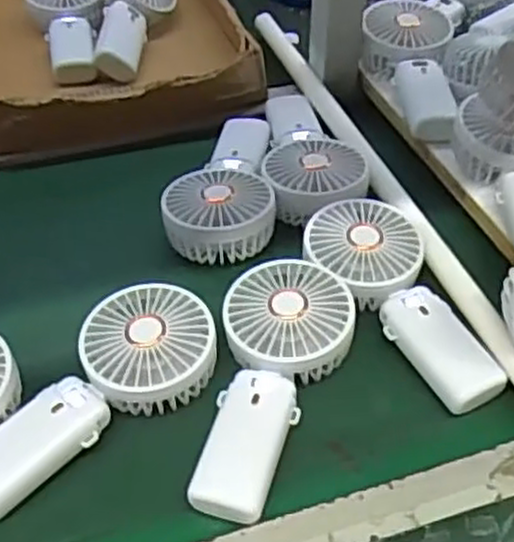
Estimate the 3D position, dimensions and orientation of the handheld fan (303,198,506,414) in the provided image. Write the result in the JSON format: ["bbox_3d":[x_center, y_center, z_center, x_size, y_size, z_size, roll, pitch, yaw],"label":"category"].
[{"bbox_3d":[0.096,0.024,0.549,0.089,0.053,0.176,-13,46,-13],"label":"handheld fan"}]

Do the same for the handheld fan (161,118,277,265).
[{"bbox_3d":[-0.029,-0.083,0.647,0.084,0.036,0.185,0,44,0],"label":"handheld fan"}]

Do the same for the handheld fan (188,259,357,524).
[{"bbox_3d":[0.015,0.073,0.496,0.084,0.048,0.177,5,45,6],"label":"handheld fan"}]

